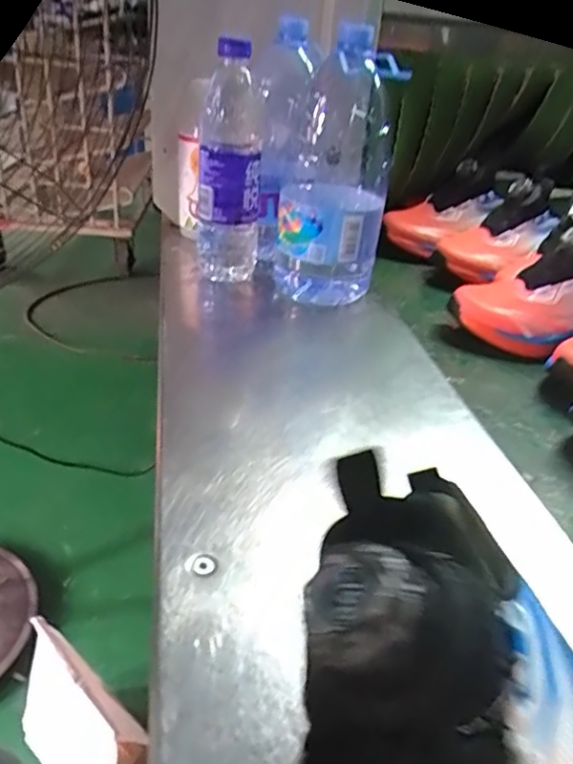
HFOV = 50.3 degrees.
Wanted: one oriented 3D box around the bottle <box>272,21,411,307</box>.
[{"bbox_3d":[0.048,-0.200,0.600,0.104,0.233,0.103,9,30,5],"label":"bottle"}]

